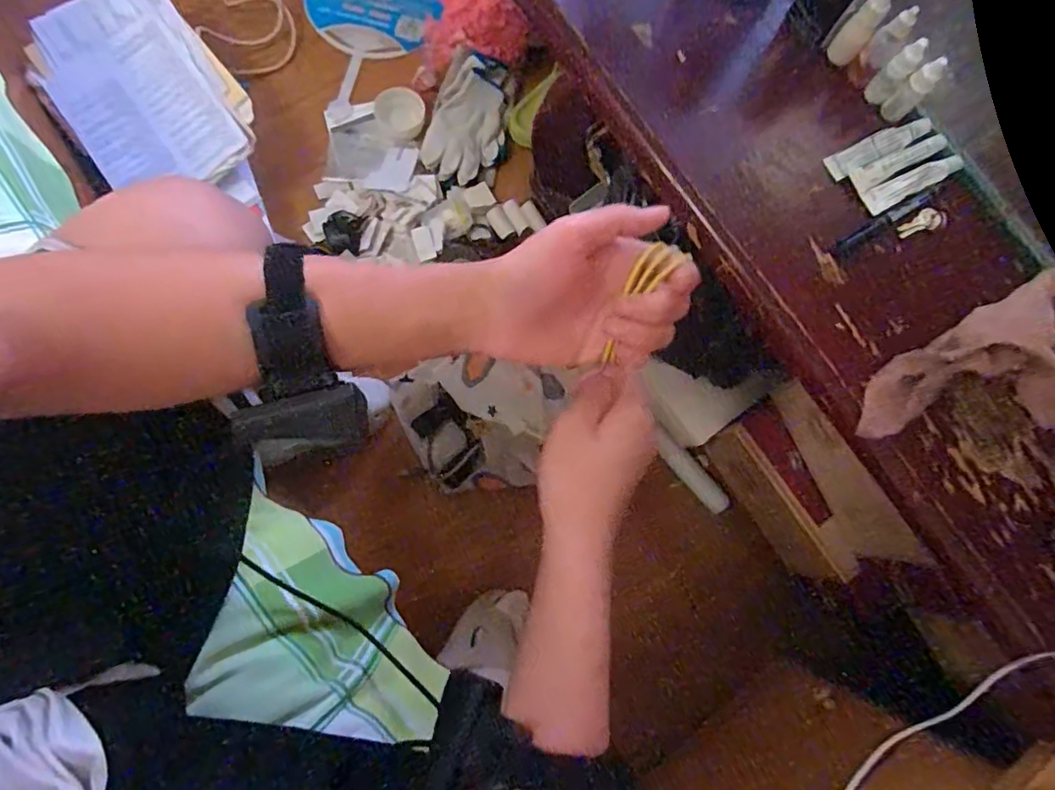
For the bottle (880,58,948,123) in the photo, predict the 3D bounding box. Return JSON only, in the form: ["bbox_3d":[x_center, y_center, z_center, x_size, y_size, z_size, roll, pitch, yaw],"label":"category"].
[{"bbox_3d":[0.332,-0.263,0.488,0.022,0.050,0.020,-38,83,-10],"label":"bottle"}]

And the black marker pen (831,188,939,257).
[{"bbox_3d":[0.314,-0.151,0.496,0.106,0.010,0.012,-30,82,-8],"label":"black marker pen"}]

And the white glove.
[{"bbox_3d":[-0.110,-0.491,1.008,0.132,0.060,0.221,15,78,0],"label":"white glove"}]

